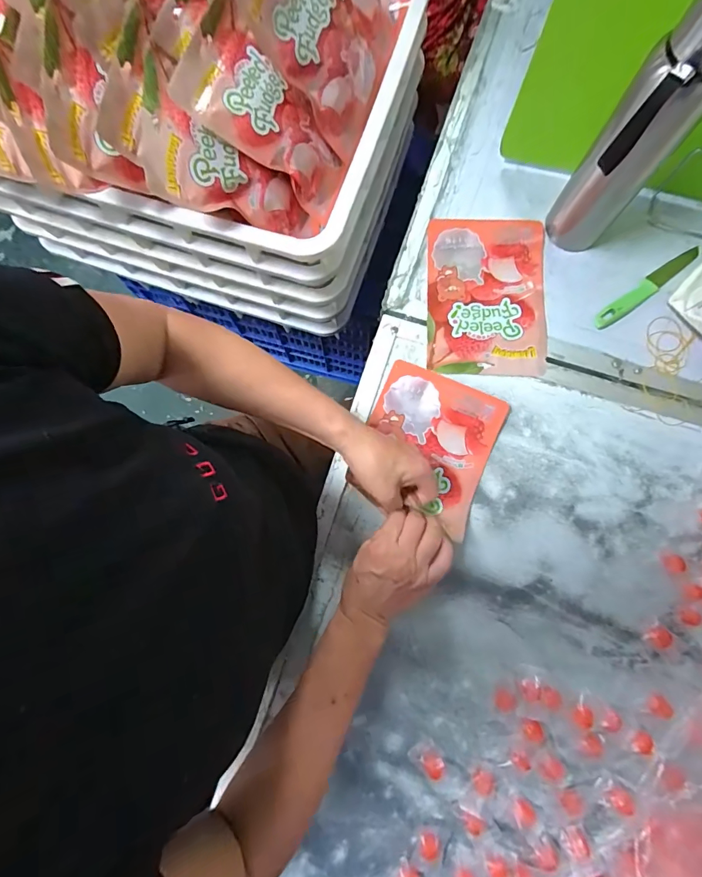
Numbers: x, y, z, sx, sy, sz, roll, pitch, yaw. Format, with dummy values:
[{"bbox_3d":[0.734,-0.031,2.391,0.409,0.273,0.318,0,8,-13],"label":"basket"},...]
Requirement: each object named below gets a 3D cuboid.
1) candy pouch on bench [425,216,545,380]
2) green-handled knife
[{"bbox_3d":[0.186,-0.195,0.563,0.157,0.011,0.228,3,80,2],"label":"candy pouch on bench"},{"bbox_3d":[0.404,-0.206,0.558,0.182,0.006,0.025,-36,81,-5],"label":"green-handled knife"}]

